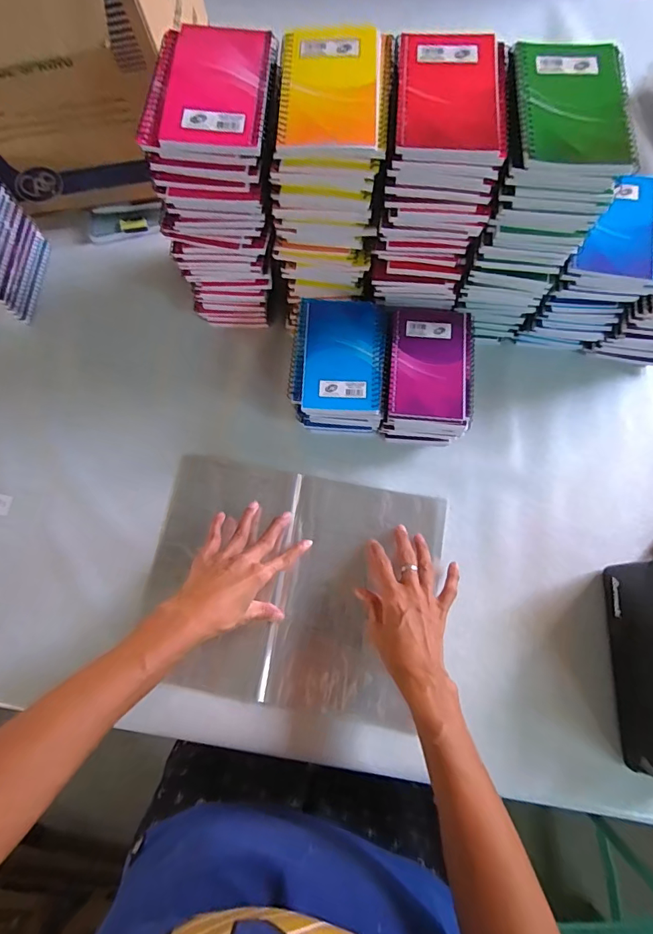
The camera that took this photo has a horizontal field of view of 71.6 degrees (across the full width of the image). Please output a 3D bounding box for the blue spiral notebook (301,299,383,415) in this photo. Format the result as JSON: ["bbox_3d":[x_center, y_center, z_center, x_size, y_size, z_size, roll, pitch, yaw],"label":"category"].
[{"bbox_3d":[0.017,-0.124,0.505,0.092,0.010,0.139,2,73,1],"label":"blue spiral notebook"}]

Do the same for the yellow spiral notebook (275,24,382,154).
[{"bbox_3d":[0.003,-0.317,0.377,0.082,0.010,0.127,1,73,1],"label":"yellow spiral notebook"}]

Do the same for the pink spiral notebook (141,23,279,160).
[{"bbox_3d":[-0.097,-0.320,0.384,0.101,0.019,0.123,5,73,2],"label":"pink spiral notebook"}]

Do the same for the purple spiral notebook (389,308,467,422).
[{"bbox_3d":[0.113,-0.117,0.505,0.082,0.009,0.138,3,73,2],"label":"purple spiral notebook"}]

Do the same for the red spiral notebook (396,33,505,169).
[{"bbox_3d":[0.101,-0.307,0.375,0.083,0.014,0.128,3,73,2],"label":"red spiral notebook"}]

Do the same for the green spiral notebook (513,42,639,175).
[{"bbox_3d":[0.198,-0.295,0.367,0.084,0.018,0.131,6,73,3],"label":"green spiral notebook"}]

